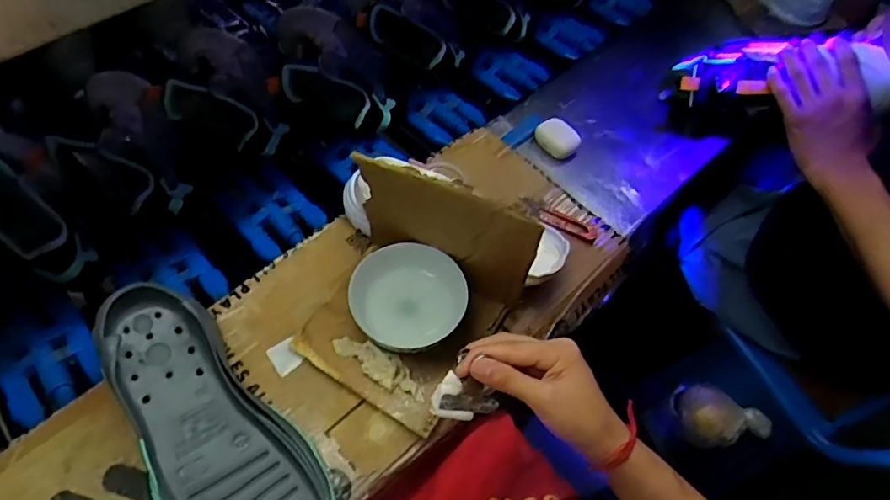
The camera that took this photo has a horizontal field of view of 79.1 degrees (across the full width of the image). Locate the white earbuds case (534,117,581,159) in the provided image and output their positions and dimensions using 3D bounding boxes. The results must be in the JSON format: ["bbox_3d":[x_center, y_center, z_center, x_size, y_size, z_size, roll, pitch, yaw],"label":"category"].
[{"bbox_3d":[0.148,-0.150,0.716,0.036,0.034,0.058,-30,64,-20],"label":"white earbuds case"}]

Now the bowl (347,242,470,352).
[{"bbox_3d":[-0.036,0.053,0.534,0.102,0.066,0.103,1,58,-2],"label":"bowl"}]

